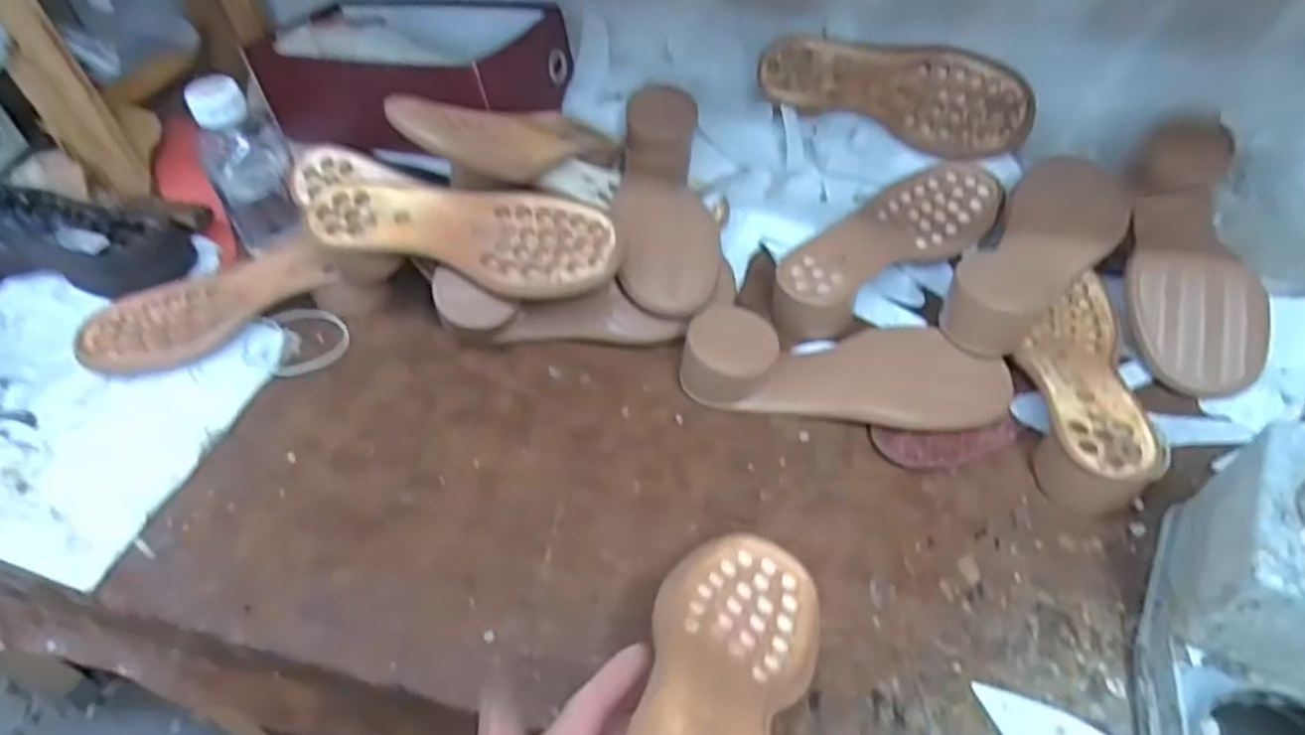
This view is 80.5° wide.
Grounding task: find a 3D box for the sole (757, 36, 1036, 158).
[{"bbox_3d":[0.224,-0.258,0.711,0.242,0.023,0.085,18,98,2],"label":"sole"}]

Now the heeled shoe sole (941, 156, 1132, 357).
[{"bbox_3d":[0.322,-0.097,0.634,0.090,0.059,0.241,28,56,23],"label":"heeled shoe sole"}]

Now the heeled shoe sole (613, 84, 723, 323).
[{"bbox_3d":[0.010,-0.141,0.665,0.085,0.082,0.222,-3,49,-2],"label":"heeled shoe sole"}]

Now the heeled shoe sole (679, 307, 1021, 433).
[{"bbox_3d":[0.146,-0.006,0.580,0.245,0.050,0.090,0,50,2],"label":"heeled shoe sole"}]

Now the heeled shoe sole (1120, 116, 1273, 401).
[{"bbox_3d":[0.430,-0.094,0.618,0.091,0.052,0.236,6,66,7],"label":"heeled shoe sole"}]

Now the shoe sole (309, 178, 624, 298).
[{"bbox_3d":[-0.153,-0.112,0.606,0.253,0.027,0.090,11,70,1],"label":"shoe sole"}]

